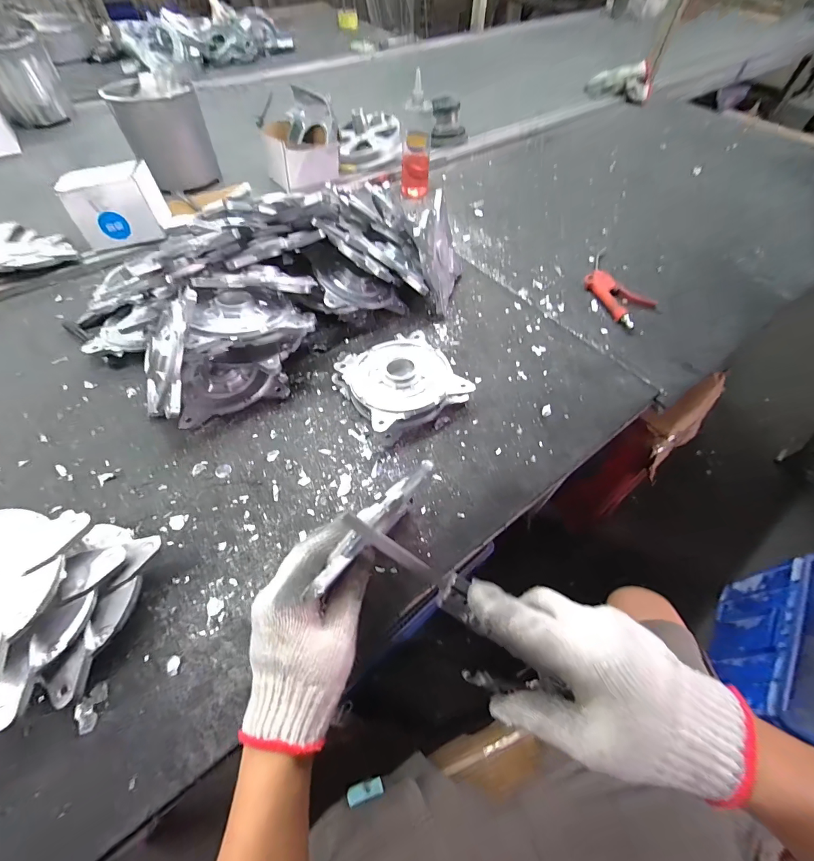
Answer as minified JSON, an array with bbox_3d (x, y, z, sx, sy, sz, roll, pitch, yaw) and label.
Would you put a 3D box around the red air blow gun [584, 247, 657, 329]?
[{"bbox_3d":[0.369,-0.260,0.687,0.071,0.021,0.203,-17,56,6],"label":"red air blow gun"}]

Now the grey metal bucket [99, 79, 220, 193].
[{"bbox_3d":[-0.524,-0.646,0.835,0.164,0.155,0.159,-28,61,-18],"label":"grey metal bucket"}]

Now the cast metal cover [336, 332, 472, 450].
[{"bbox_3d":[-0.007,-0.071,0.546,0.157,0.048,0.149,-28,61,-18],"label":"cast metal cover"}]

